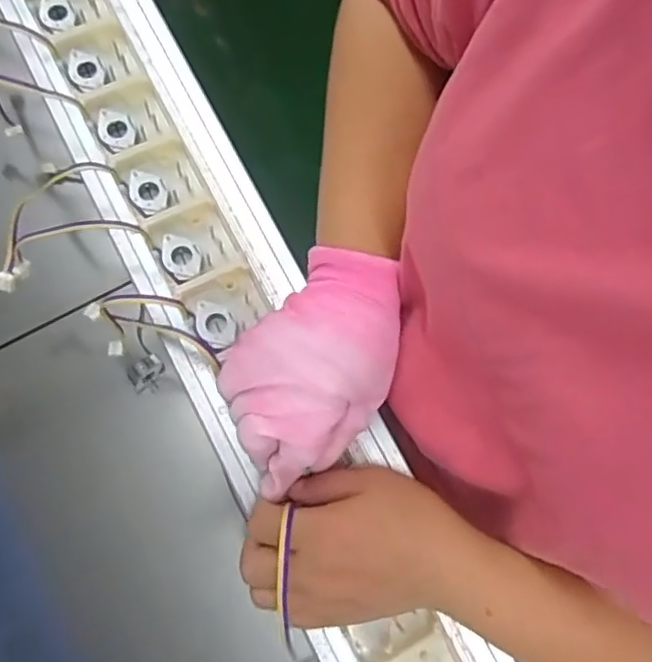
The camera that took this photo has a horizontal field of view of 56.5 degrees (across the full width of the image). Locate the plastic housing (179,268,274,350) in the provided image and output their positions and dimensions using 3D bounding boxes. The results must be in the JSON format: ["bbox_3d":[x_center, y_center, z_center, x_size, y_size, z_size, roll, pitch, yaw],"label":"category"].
[{"bbox_3d":[-0.063,-0.016,0.387,0.048,0.015,0.043,-30,81,-6],"label":"plastic housing"}]

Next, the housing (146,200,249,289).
[{"bbox_3d":[-0.085,-0.055,0.394,0.047,0.015,0.051,-26,80,-6],"label":"housing"}]

